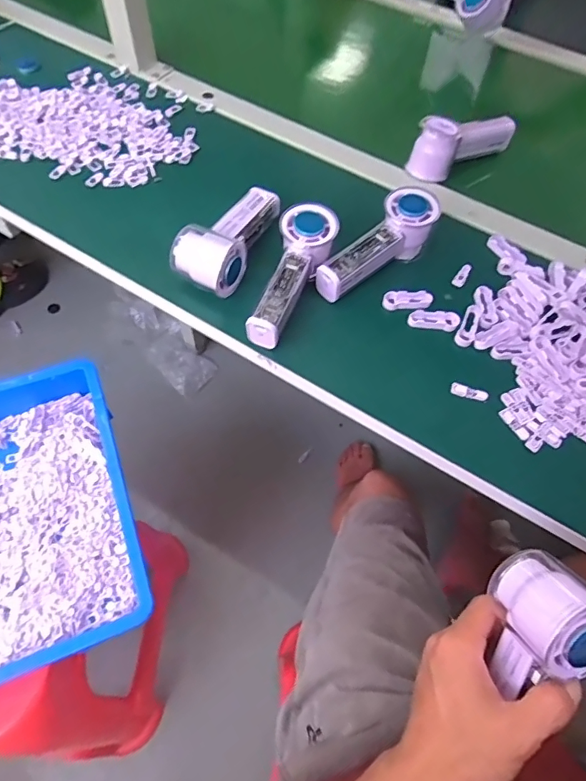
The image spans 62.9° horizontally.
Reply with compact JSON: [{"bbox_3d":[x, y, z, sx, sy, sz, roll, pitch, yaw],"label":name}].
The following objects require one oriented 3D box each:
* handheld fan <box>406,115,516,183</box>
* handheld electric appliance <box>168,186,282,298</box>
[{"bbox_3d":[0.218,-0.327,0.620,0.148,0.050,0.058,-29,66,-18],"label":"handheld fan"},{"bbox_3d":[-0.066,-0.170,0.521,0.069,0.048,0.155,26,63,11],"label":"handheld electric appliance"}]

